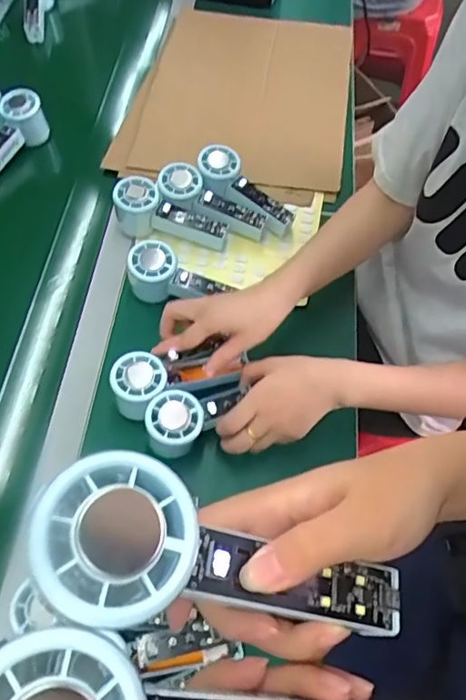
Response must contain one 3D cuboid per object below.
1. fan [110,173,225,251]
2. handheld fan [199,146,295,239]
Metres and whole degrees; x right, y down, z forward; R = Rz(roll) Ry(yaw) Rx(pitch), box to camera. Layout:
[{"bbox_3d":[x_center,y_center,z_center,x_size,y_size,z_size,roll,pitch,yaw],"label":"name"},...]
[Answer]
[{"bbox_3d":[-0.082,-0.176,0.675,0.146,0.060,0.046,12,61,5],"label":"fan"},{"bbox_3d":[0.017,-0.213,0.689,0.151,0.031,0.063,39,65,-1],"label":"handheld fan"}]

